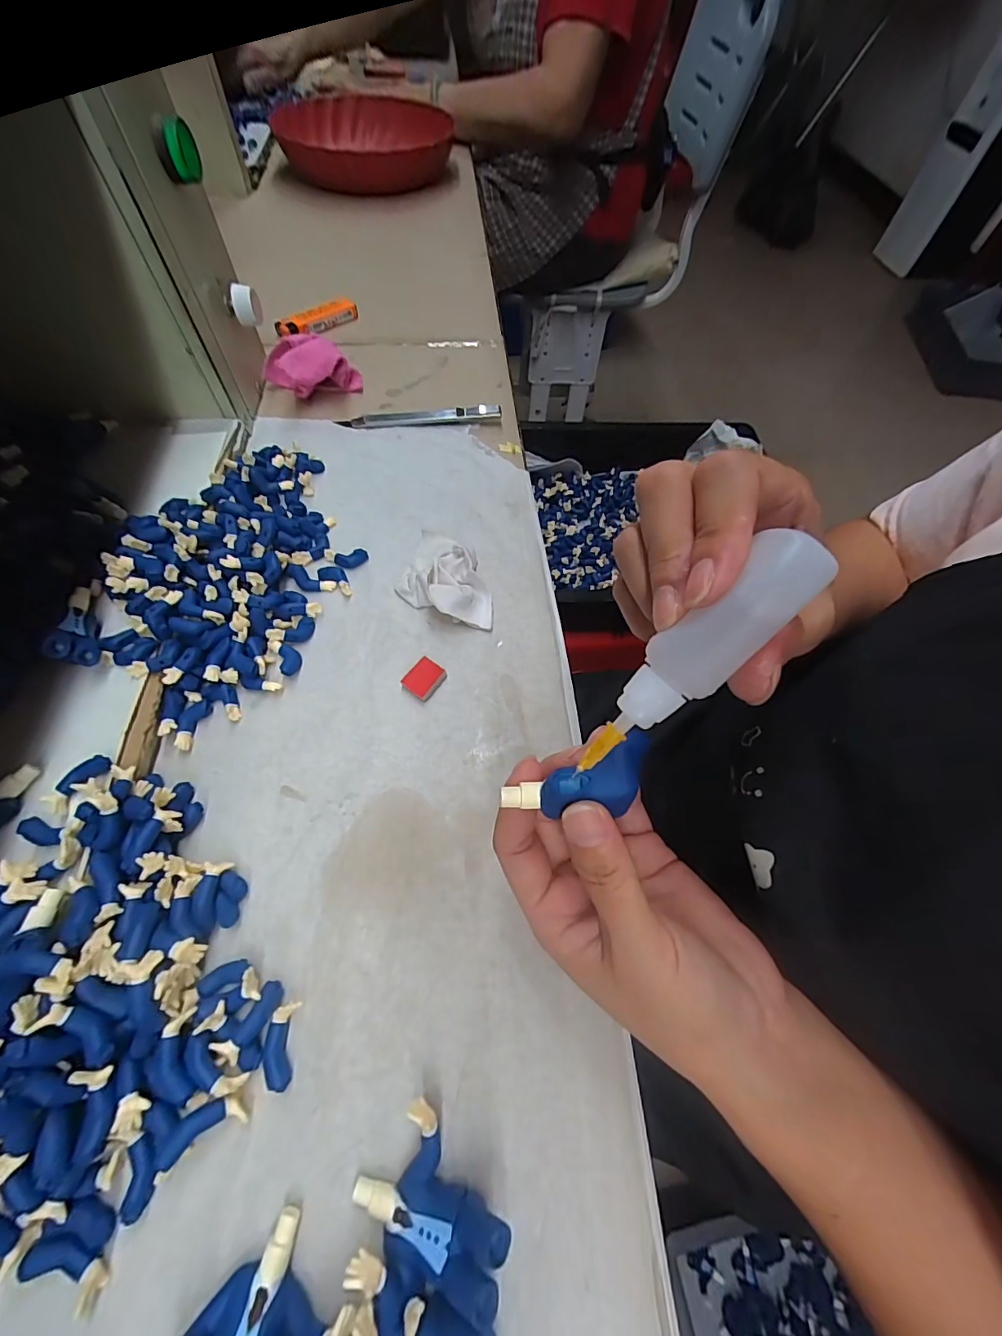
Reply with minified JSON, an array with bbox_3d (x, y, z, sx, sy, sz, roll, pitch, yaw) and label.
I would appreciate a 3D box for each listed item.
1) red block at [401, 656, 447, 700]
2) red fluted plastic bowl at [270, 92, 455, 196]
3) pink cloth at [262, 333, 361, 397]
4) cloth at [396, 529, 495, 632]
[{"bbox_3d":[-0.045,0.006,0.279,0.020,0.005,0.023,32,64,14],"label":"red block"},{"bbox_3d":[-0.173,-0.719,0.640,0.229,0.044,0.240,2,60,-3],"label":"red fluted plastic bowl"},{"bbox_3d":[-0.158,-0.253,0.394,0.071,0.034,0.039,-22,64,-14],"label":"pink cloth"},{"bbox_3d":[-0.031,-0.061,0.308,0.066,0.018,0.064,17,61,7],"label":"cloth"}]

